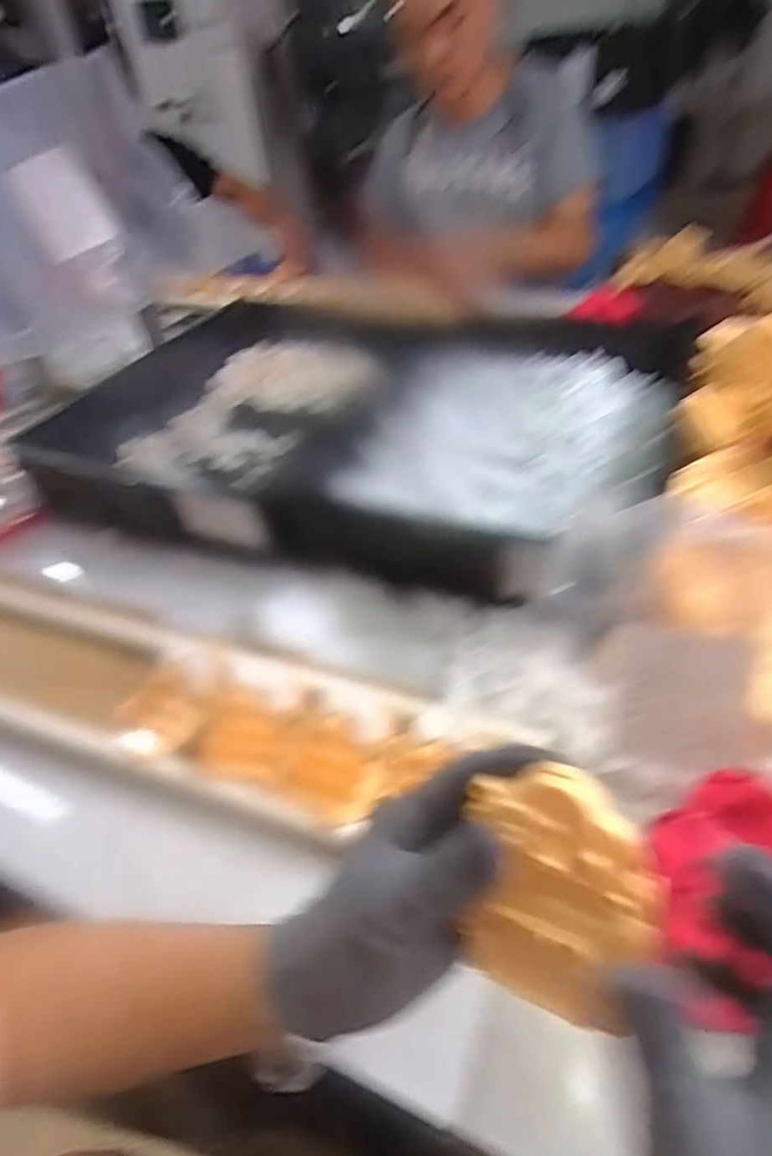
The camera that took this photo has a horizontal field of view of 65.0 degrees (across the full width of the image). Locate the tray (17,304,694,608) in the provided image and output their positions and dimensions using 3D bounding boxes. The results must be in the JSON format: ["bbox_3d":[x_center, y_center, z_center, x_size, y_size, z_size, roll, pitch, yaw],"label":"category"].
[{"bbox_3d":[-0.011,-0.200,0.741,0.668,0.103,0.503,9,45,17],"label":"tray"}]

